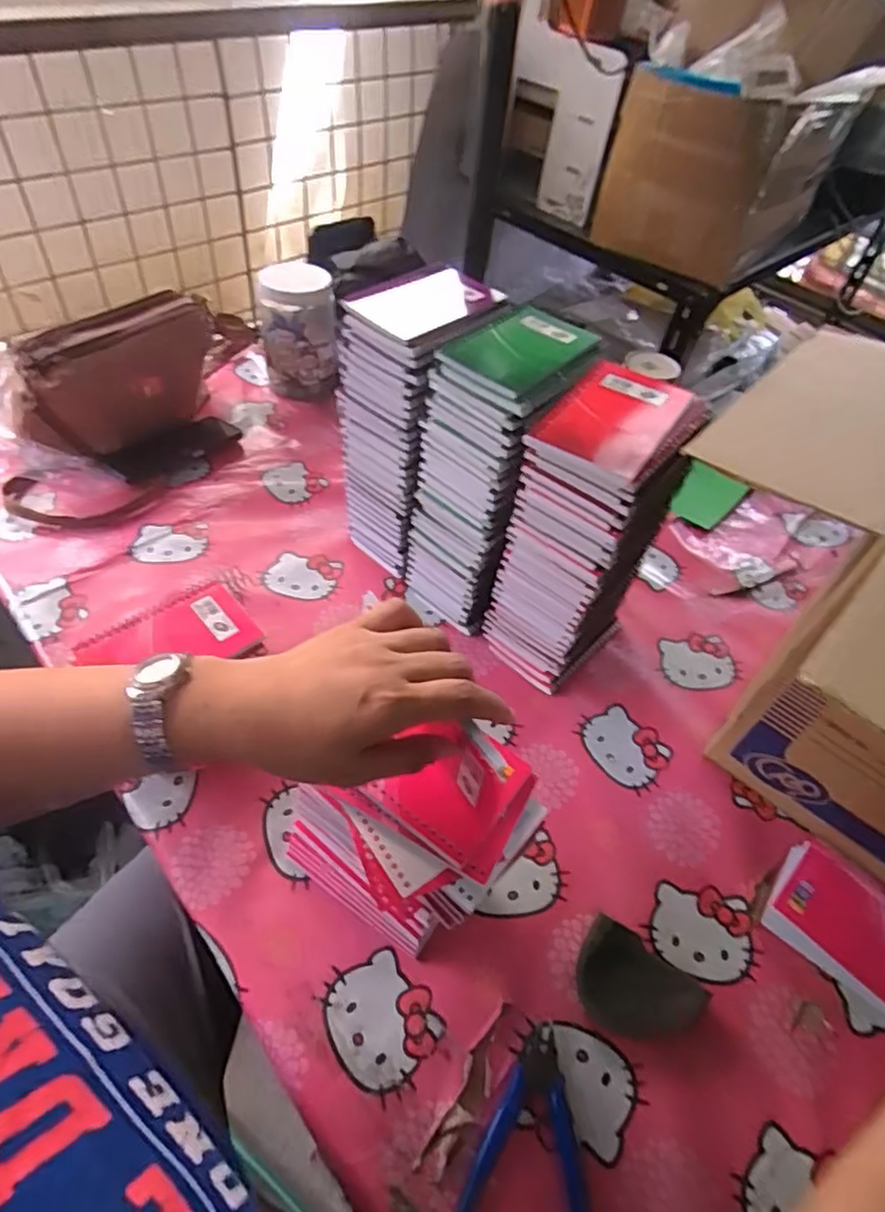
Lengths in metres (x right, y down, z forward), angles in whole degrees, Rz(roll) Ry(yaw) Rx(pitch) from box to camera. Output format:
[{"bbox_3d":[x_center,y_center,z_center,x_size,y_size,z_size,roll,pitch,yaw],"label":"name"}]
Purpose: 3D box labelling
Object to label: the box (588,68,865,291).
[{"bbox_3d":[0.402,-0.640,0.939,0.228,0.202,0.298,38,55,23],"label":"box"}]

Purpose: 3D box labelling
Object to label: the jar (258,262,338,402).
[{"bbox_3d":[-0.201,-0.387,0.918,0.098,0.170,0.085,-3,50,-7],"label":"jar"}]

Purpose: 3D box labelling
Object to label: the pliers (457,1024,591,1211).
[{"bbox_3d":[0.065,0.351,0.432,0.084,0.007,0.113,14,50,7],"label":"pliers"}]

